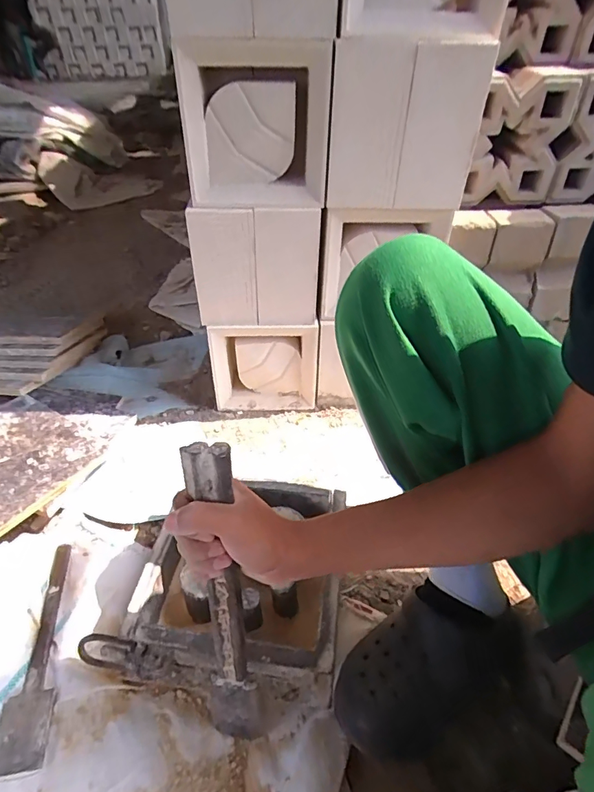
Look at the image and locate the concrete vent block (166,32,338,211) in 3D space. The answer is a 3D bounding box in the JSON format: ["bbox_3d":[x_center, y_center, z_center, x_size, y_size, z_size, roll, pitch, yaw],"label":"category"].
[{"bbox_3d":[-0.067,-0.406,0.668,0.205,0.199,0.120,-12,39,-12],"label":"concrete vent block"}]

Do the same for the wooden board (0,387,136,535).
[{"bbox_3d":[-0.477,0.091,0.783,0.245,0.023,0.329,24,39,16],"label":"wooden board"}]

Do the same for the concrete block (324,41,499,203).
[{"bbox_3d":[0.152,-0.384,0.638,0.204,0.197,0.045,0,38,3],"label":"concrete block"}]

